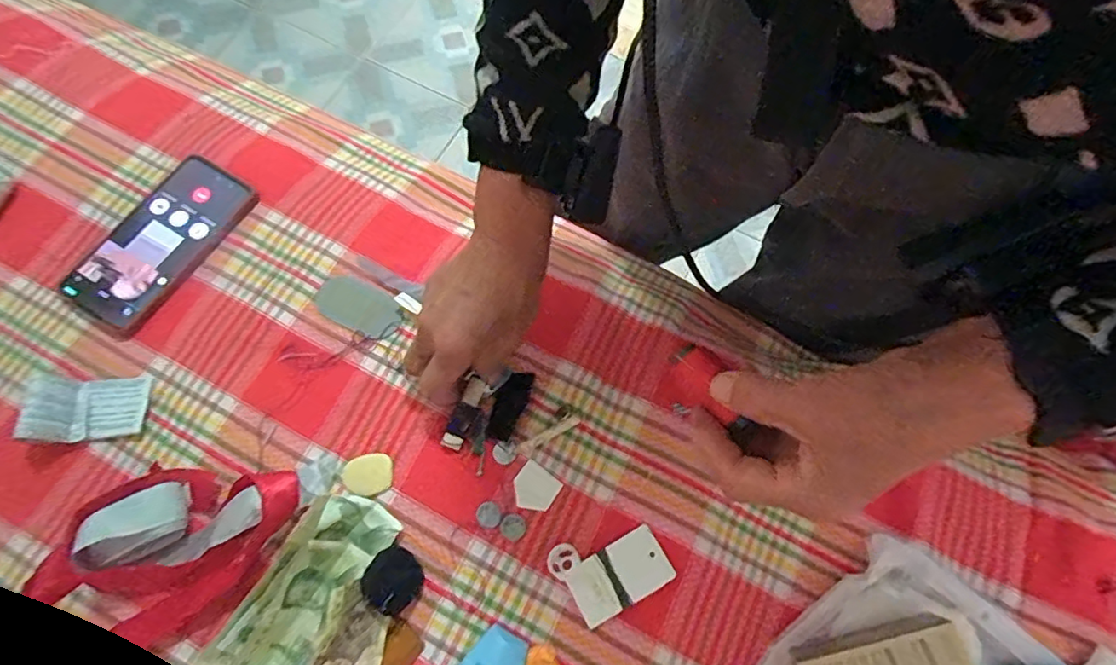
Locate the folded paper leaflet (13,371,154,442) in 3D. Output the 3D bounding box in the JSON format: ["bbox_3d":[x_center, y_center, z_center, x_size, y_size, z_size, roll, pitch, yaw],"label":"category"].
[{"bbox_3d":[-0.357,0.056,0.437,0.070,0.030,0.048,-1,70,-3],"label":"folded paper leaflet"}]

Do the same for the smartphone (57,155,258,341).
[{"bbox_3d":[-0.343,-0.079,0.493,0.085,0.013,0.162,29,71,9],"label":"smartphone"}]

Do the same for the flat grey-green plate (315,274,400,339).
[{"bbox_3d":[-0.169,-0.023,0.485,0.072,0.007,0.041,29,71,8],"label":"flat grey-green plate"}]

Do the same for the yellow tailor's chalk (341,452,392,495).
[{"bbox_3d":[-0.145,0.108,0.440,0.037,0.004,0.030,-8,70,-5],"label":"yellow tailor's chalk"}]

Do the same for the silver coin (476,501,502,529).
[{"bbox_3d":[-0.052,0.136,0.431,0.018,0.004,0.018,1,69,-2],"label":"silver coin"}]

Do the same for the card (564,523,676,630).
[{"bbox_3d":[0.044,0.173,0.414,0.071,0.004,0.041,-30,65,-6],"label":"card"}]

